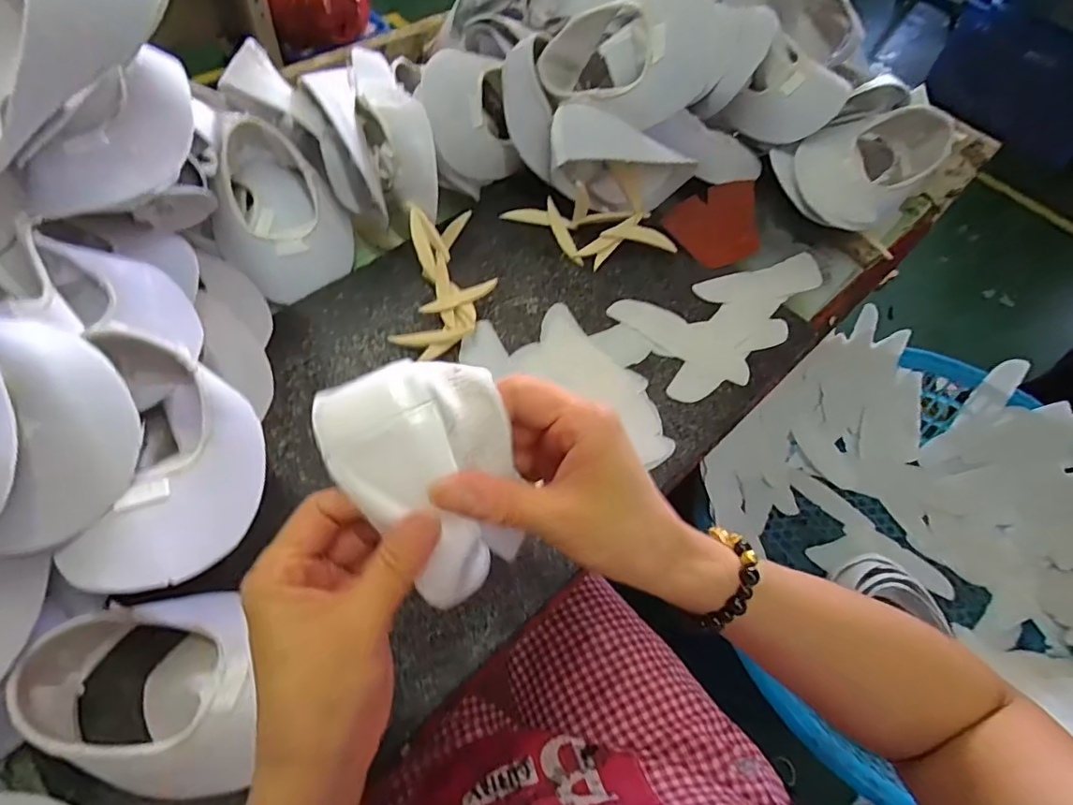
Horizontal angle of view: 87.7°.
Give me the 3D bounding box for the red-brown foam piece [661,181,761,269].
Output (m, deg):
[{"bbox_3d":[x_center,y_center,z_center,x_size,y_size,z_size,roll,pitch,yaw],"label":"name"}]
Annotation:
[{"bbox_3d":[0.184,-0.176,0.563,0.087,0.015,0.078,-20,83,-3],"label":"red-brown foam piece"}]

